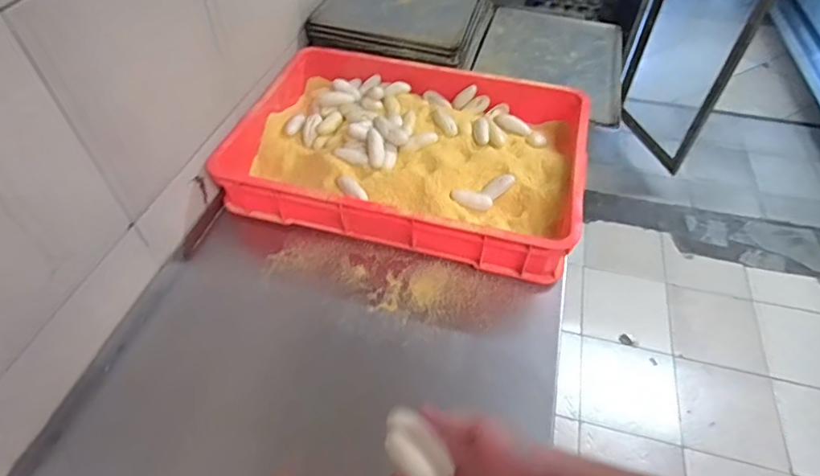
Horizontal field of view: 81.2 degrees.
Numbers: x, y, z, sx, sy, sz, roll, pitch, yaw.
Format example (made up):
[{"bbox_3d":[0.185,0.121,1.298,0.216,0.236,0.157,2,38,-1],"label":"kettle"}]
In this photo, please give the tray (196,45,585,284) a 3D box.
[{"bbox_3d":[-0.005,-0.167,0.886,0.604,0.095,0.407,13,50,10],"label":"tray"}]

